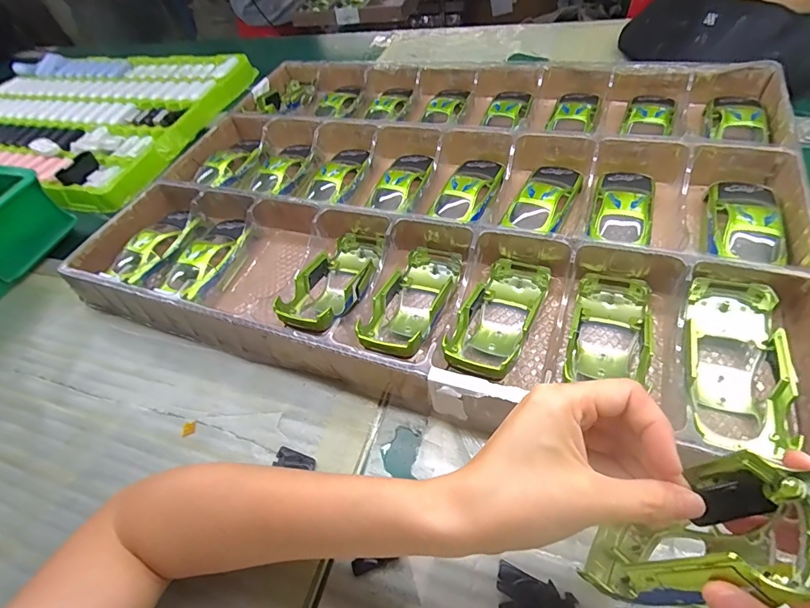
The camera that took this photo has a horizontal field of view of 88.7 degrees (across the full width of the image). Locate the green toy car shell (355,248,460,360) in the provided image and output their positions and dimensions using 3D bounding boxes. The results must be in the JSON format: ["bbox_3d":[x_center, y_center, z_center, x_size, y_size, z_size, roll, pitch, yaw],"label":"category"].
[{"bbox_3d":[0.008,-0.001,0.360,0.055,0.045,0.132,11,49,17],"label":"green toy car shell"}]

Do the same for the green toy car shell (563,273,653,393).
[{"bbox_3d":[0.163,0.019,0.326,0.058,0.028,0.095,10,56,18],"label":"green toy car shell"}]

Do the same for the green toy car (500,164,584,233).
[{"bbox_3d":[0.139,-0.106,0.406,0.049,0.029,0.104,21,60,24],"label":"green toy car"}]

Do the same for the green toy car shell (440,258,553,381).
[{"bbox_3d":[0.076,0.009,0.336,0.055,0.041,0.133,16,58,22],"label":"green toy car shell"}]

